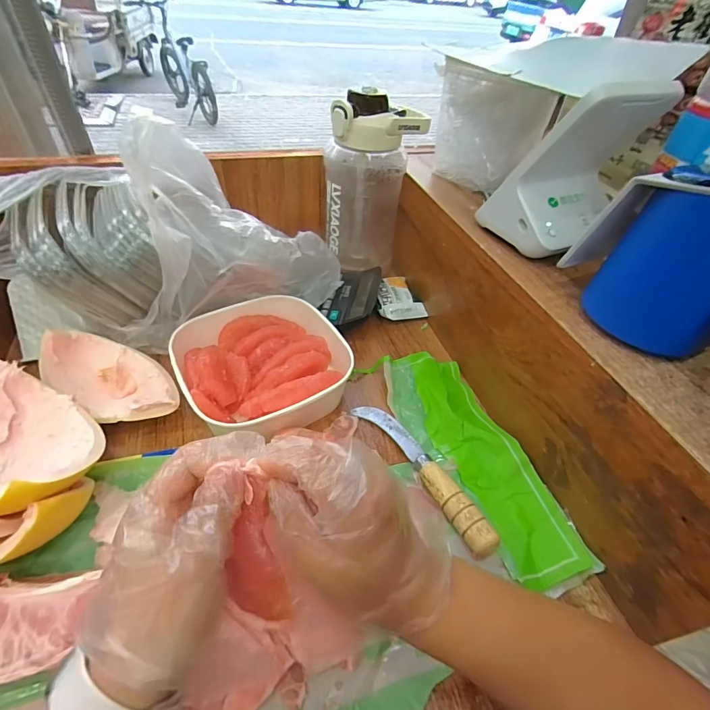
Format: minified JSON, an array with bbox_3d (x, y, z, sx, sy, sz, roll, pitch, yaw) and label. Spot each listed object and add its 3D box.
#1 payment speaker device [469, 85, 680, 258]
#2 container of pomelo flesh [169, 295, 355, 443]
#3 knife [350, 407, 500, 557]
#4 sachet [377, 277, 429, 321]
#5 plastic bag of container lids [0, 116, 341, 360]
[{"bbox_3d":[0.196,-0.171,0.367,0.114,0.140,0.101,-26,53,-28],"label":"payment speaker device"},{"bbox_3d":[-0.095,0.007,0.426,0.169,0.054,0.164,-21,51,-25],"label":"container of pomelo flesh"},{"bbox_3d":[0.061,0.100,0.369,0.027,0.025,0.180,-22,51,-26],"label":"knife"},{"bbox_3d":[0.057,-0.077,0.541,0.062,0.028,0.072,-7,46,-14],"label":"sachet"},{"bbox_3d":[-0.195,-0.122,0.411,0.360,0.189,0.141,0,45,-7],"label":"plastic bag of container lids"}]

